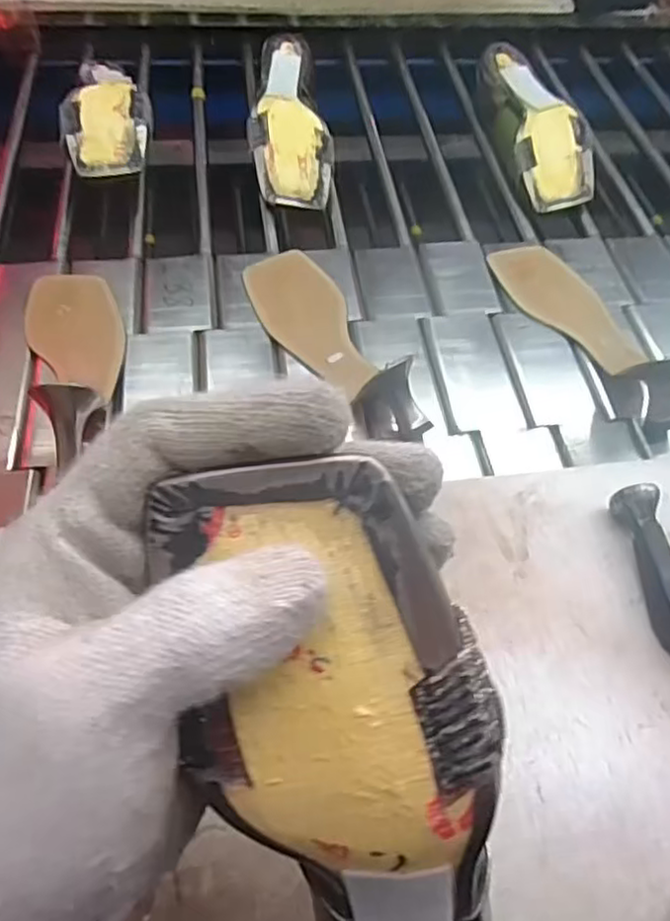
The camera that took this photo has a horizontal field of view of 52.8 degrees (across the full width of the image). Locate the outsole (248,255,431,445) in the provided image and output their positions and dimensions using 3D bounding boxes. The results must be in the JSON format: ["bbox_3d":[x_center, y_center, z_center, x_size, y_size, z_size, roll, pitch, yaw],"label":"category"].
[{"bbox_3d":[-0.005,-0.106,0.540,0.075,0.050,0.229,-26,62,-21],"label":"outsole"}]

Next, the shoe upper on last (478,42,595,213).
[{"bbox_3d":[0.214,-0.357,0.724,0.079,0.065,0.219,-3,56,-7],"label":"shoe upper on last"}]

